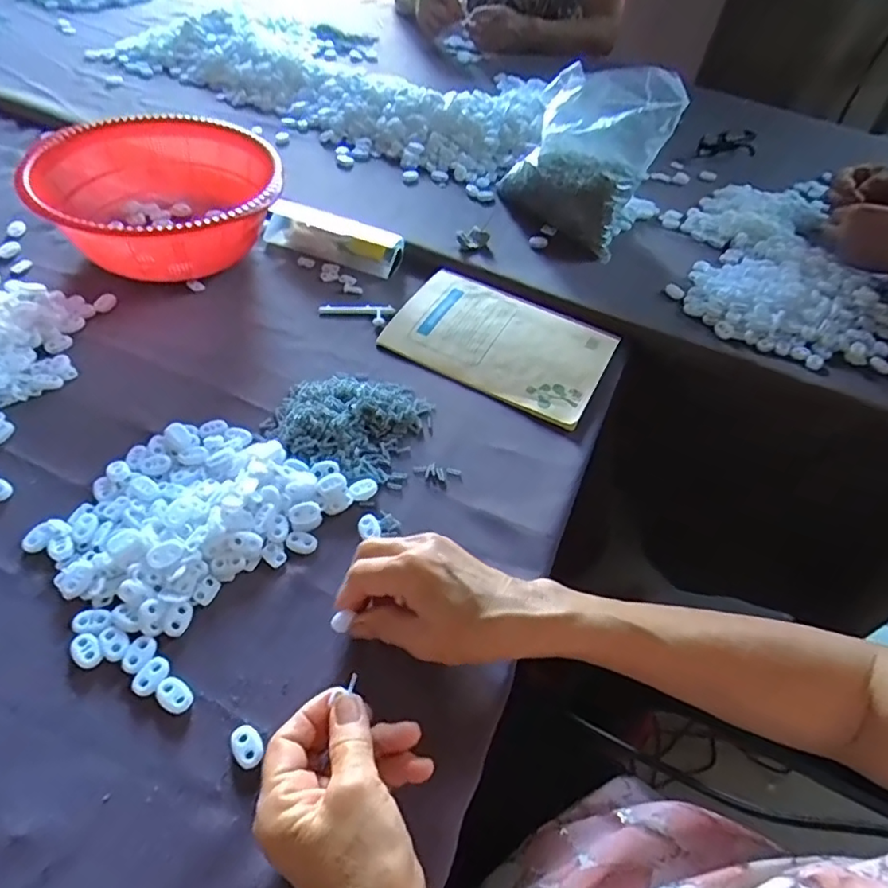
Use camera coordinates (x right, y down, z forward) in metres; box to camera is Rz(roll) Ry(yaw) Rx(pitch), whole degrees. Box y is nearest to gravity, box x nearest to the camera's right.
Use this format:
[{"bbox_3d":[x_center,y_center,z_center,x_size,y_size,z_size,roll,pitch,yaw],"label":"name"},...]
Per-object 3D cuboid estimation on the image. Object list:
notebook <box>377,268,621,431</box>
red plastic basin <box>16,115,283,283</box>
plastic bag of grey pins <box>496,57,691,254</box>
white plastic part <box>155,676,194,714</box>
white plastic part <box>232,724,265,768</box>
[{"bbox_3d":[0.057,-0.105,0.572,0.203,0.009,0.140,25,52,15],"label":"notebook"},{"bbox_3d":[-0.285,-0.257,0.605,0.223,0.082,0.234,3,50,-3],"label":"red plastic basin"},{"bbox_3d":[0.163,-0.346,0.683,0.157,0.152,0.139,34,55,21],"label":"plastic bag of grey pins"},{"bbox_3d":[-0.157,0.146,0.338,0.022,0.004,0.016,27,53,16],"label":"white plastic part"},{"bbox_3d":[-0.111,0.170,0.328,0.015,0.004,0.024,-26,57,-24],"label":"white plastic part"}]

